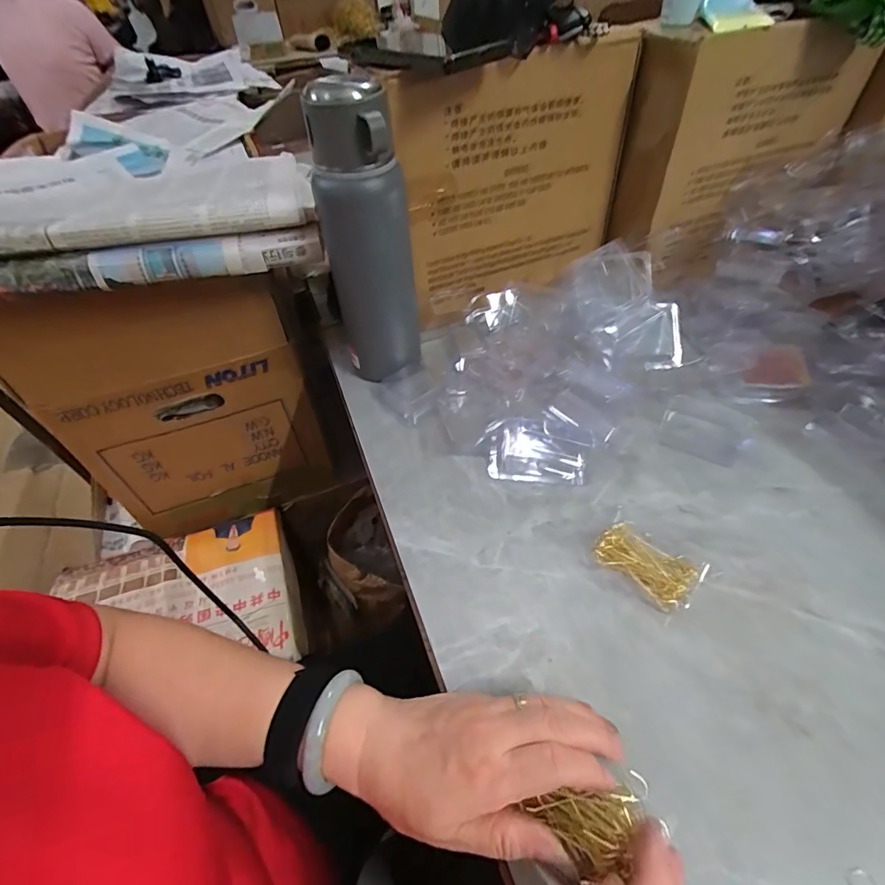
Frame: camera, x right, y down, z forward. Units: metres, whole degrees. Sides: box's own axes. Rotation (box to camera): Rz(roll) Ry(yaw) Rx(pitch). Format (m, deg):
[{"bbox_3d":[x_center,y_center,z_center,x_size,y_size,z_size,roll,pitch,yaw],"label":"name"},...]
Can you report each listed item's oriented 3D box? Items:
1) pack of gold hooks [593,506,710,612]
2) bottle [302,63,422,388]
[{"bbox_3d":[0.162,0.093,0.364,0.076,0.009,0.050,33,57,28],"label":"pack of gold hooks"},{"bbox_3d":[-0.071,-0.180,0.454,0.083,0.266,0.072,-11,48,-7],"label":"bottle"}]

